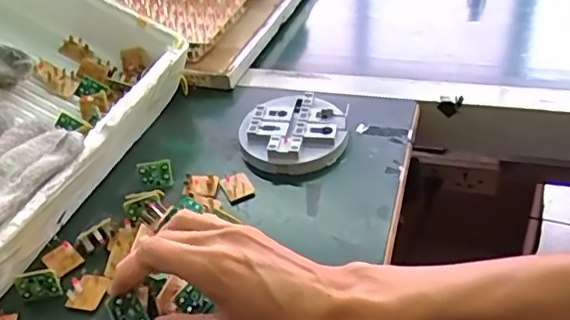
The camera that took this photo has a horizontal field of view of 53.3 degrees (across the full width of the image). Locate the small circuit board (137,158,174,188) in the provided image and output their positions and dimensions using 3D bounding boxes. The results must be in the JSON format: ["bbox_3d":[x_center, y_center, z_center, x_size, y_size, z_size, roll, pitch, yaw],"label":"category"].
[{"bbox_3d":[-0.120,0.013,0.523,0.031,0.025,0.005,-10,8,-4],"label":"small circuit board"}]

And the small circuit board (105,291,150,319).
[{"bbox_3d":[-0.099,0.098,0.359,0.004,0.029,0.021,-28,7,39],"label":"small circuit board"}]

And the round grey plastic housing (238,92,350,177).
[{"bbox_3d":[0.010,-0.025,0.549,0.089,0.031,0.100,20,46,29],"label":"round grey plastic housing"}]

